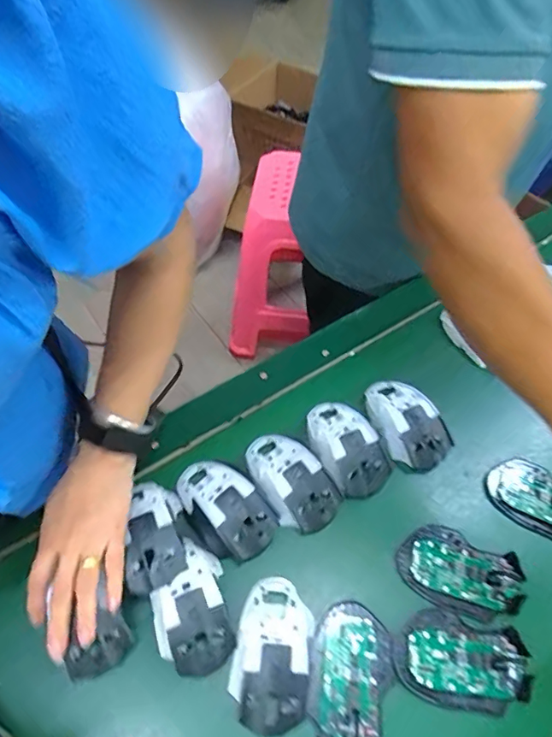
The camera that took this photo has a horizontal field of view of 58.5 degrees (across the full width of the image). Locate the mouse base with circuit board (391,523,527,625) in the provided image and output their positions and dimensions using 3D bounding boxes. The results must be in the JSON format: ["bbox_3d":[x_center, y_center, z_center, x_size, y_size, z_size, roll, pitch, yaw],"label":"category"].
[{"bbox_3d":[0.179,0.195,0.473,0.114,0.022,0.073,26,58,15],"label":"mouse base with circuit board"}]

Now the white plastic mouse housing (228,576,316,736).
[{"bbox_3d":[-0.002,0.243,0.425,0.064,0.033,0.114,9,55,4],"label":"white plastic mouse housing"}]

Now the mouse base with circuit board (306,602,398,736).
[{"bbox_3d":[0.066,0.261,0.417,0.071,0.020,0.112,9,55,4],"label":"mouse base with circuit board"}]

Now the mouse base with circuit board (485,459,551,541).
[{"bbox_3d":[0.283,0.138,0.516,0.112,0.024,0.070,34,60,20],"label":"mouse base with circuit board"}]

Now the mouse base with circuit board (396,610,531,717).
[{"bbox_3d":[0.163,0.256,0.431,0.110,0.013,0.072,14,55,7],"label":"mouse base with circuit board"}]

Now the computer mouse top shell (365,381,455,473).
[{"bbox_3d":[0.141,0.060,0.557,0.067,0.038,0.113,-31,61,-22],"label":"computer mouse top shell"}]

